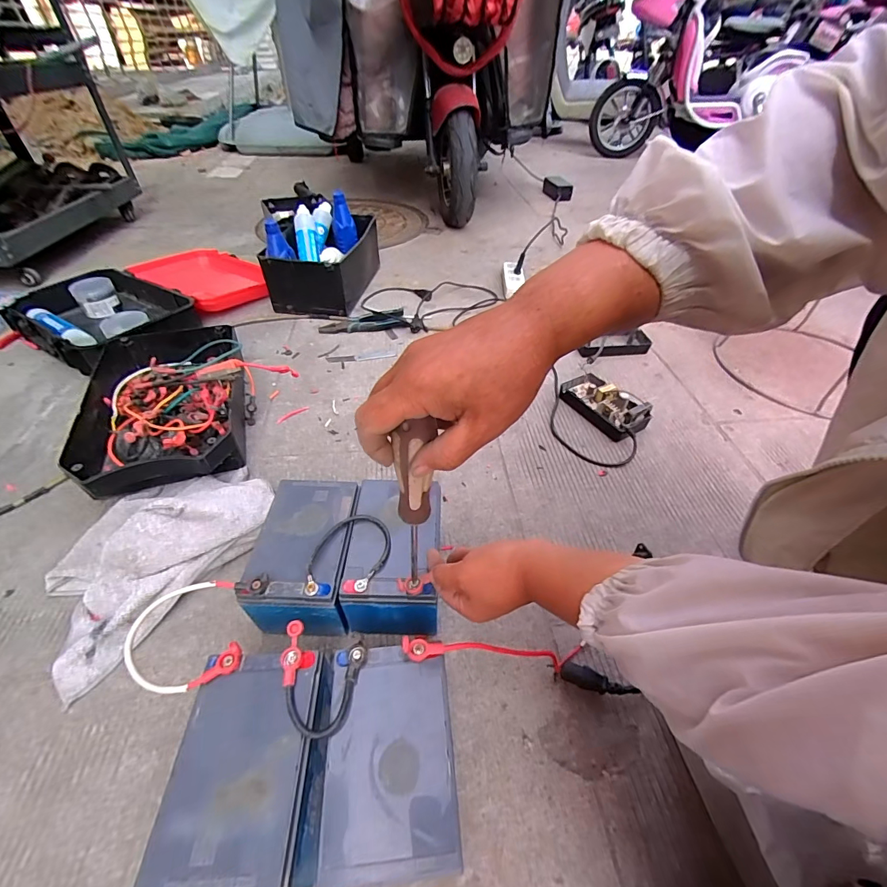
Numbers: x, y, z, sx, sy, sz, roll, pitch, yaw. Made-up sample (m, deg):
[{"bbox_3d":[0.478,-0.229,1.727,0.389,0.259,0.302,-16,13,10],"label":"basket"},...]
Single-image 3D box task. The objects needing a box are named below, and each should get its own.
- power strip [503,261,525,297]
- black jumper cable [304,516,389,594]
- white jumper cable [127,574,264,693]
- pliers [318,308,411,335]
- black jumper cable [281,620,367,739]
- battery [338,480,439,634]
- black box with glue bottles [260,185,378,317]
[{"bbox_3d":[0.189,-0.434,1.097,0.057,0.043,0.170,3,44,2],"label":"power strip"},{"bbox_3d":[-0.099,0.116,0.442,0.082,0.009,0.089,-1,44,-2],"label":"black jumper cable"},{"bbox_3d":[-0.224,0.171,0.373,0.113,0.019,0.091,-9,45,-10],"label":"white jumper cable"},{"bbox_3d":[-0.179,-0.275,0.930,0.199,0.032,0.036,-6,45,-7],"label":"pliers"},{"bbox_3d":[-0.112,0.202,0.353,0.074,0.013,0.076,9,45,9],"label":"black jumper cable"},{"bbox_3d":[-0.057,0.138,0.482,0.095,0.109,0.125,1,44,0],"label":"battery"},{"bbox_3d":[-0.292,-0.468,1.022,0.185,0.185,0.300,5,44,4],"label":"black box with glue bottles"}]

